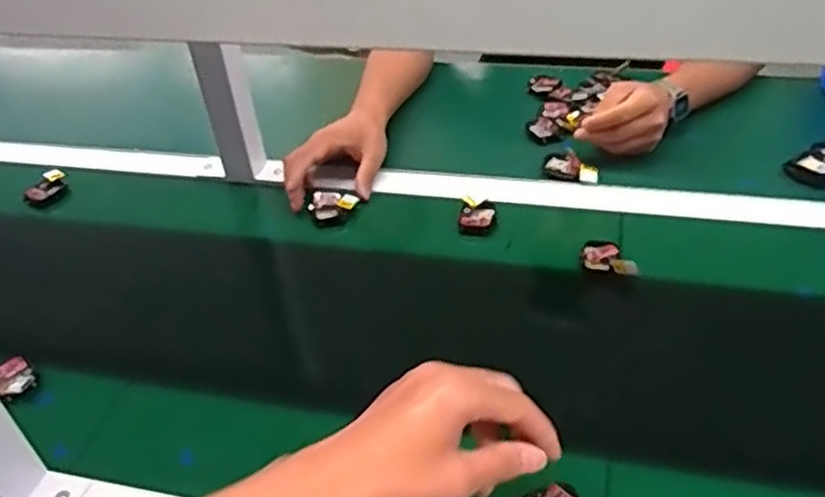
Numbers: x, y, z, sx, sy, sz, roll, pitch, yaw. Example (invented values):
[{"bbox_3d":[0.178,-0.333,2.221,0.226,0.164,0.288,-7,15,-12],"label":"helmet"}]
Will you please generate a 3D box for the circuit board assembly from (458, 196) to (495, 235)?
[{"bbox_3d":[0.068,-0.034,0.771,0.036,0.008,0.044,1,61,5],"label":"circuit board assembly"}]

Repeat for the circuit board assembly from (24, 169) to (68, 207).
[{"bbox_3d":[-0.444,-0.071,0.876,0.026,0.024,0.056,14,41,20],"label":"circuit board assembly"}]

